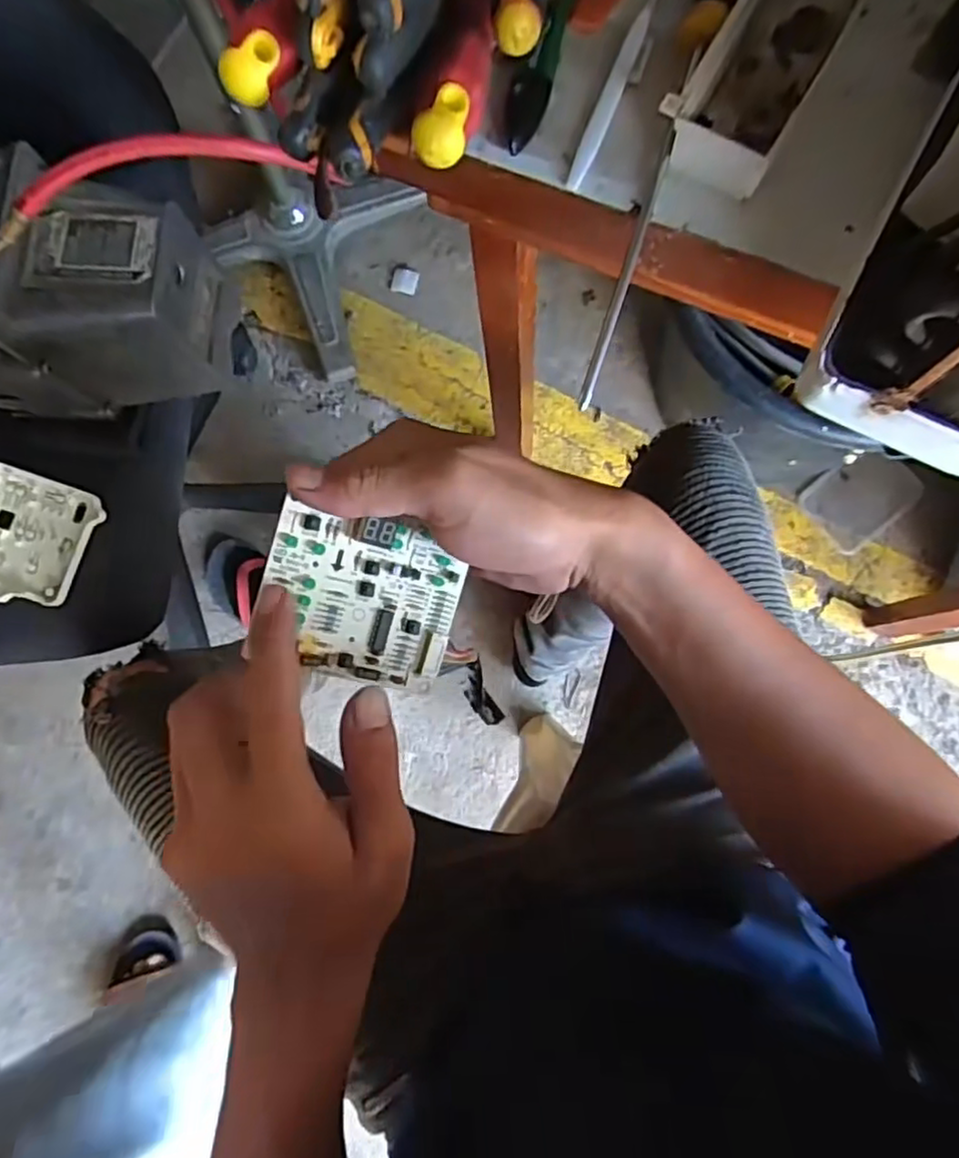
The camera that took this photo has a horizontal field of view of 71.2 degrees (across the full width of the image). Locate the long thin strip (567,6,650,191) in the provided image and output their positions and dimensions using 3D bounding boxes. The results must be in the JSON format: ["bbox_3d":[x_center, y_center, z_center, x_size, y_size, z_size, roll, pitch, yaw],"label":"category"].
[{"bbox_3d":[0.069,-0.253,0.355,0.010,0.009,0.102,22,84,6],"label":"long thin strip"}]

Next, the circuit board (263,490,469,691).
[{"bbox_3d":[-0.052,0.010,0.302,0.088,0.010,0.069,16,90,-22],"label":"circuit board"}]

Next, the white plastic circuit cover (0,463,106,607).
[{"bbox_3d":[-0.392,-0.037,0.577,0.103,0.017,0.104,20,84,6],"label":"white plastic circuit cover"}]

